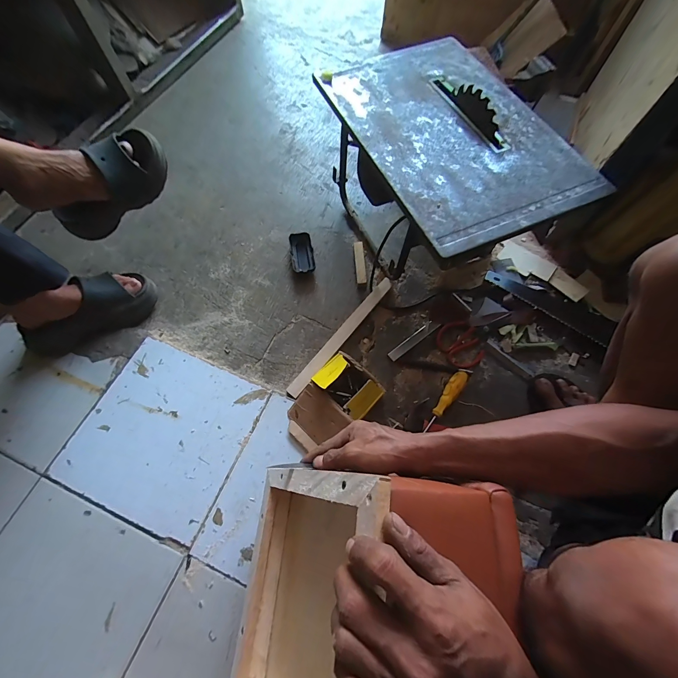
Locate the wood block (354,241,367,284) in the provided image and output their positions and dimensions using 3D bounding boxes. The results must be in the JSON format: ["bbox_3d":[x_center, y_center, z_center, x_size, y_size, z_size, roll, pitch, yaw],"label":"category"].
[{"bbox_3d":[0.049,-0.178,0.715,0.022,0.009,0.115,-3,67,-2],"label":"wood block"}]

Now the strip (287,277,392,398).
[{"bbox_3d":[0.008,-0.011,0.649,0.028,0.020,0.322,37,72,14],"label":"strip"}]

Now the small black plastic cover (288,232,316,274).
[{"bbox_3d":[-0.088,-0.204,0.731,0.052,0.020,0.109,-9,68,-4],"label":"small black plastic cover"}]

